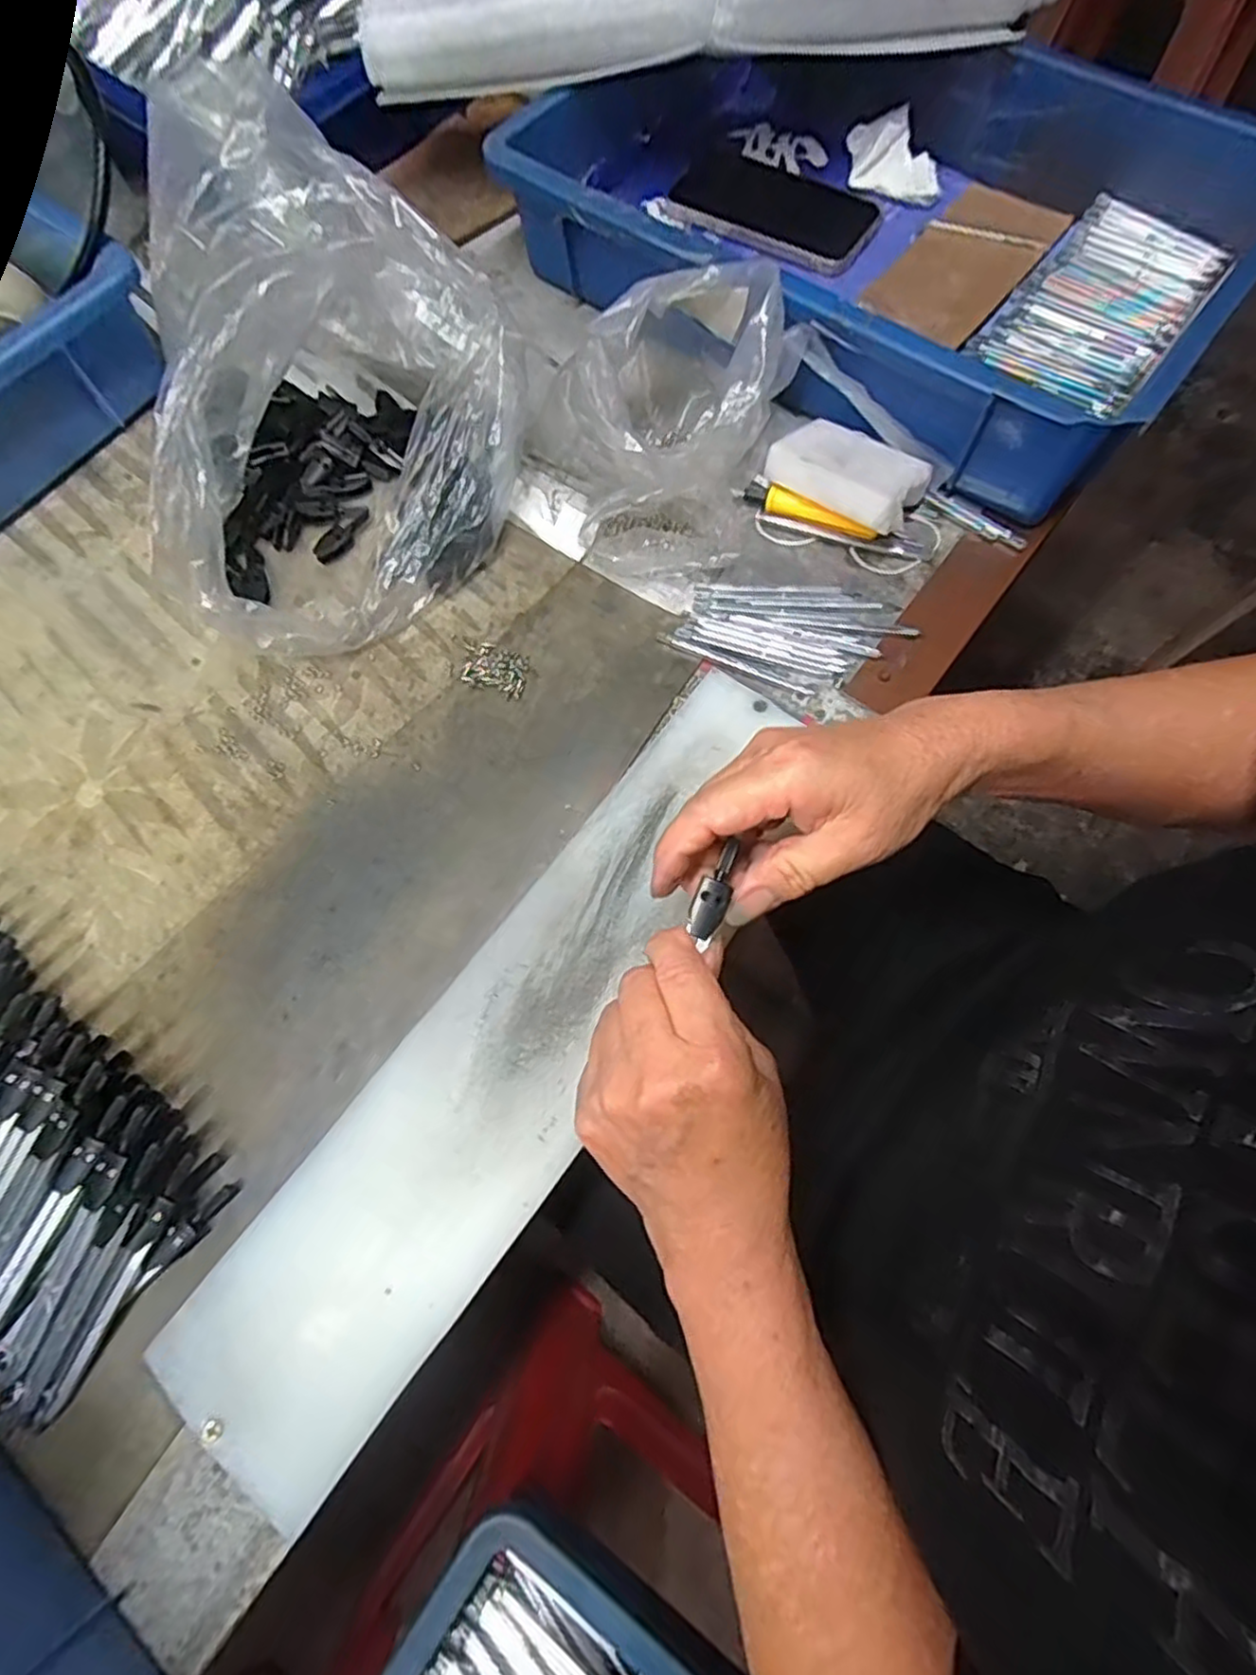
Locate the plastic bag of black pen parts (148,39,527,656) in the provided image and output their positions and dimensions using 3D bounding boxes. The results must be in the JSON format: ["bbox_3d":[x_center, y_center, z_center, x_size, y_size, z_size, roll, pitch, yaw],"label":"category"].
[{"bbox_3d":[-0.161,-0.245,0.383,0.191,0.138,0.247,-12,71,-3],"label":"plastic bag of black pen parts"}]

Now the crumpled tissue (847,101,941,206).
[{"bbox_3d":[0.196,-0.497,0.505,0.073,0.035,0.044,17,72,7],"label":"crumpled tissue"}]

